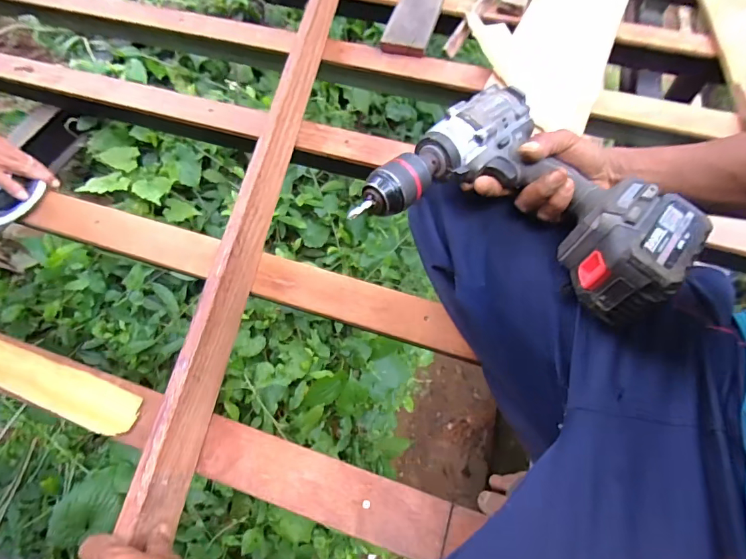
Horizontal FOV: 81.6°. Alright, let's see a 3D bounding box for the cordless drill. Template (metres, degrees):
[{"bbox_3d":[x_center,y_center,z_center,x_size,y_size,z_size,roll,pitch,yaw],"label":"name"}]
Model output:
[{"bbox_3d":[0.143,-0.049,0.404,0.213,0.106,0.242,-41,67,-21],"label":"cordless drill"}]

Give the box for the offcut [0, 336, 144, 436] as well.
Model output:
[{"bbox_3d":[-0.449,0.112,0.545,0.347,0.013,0.058,17,61,11],"label":"offcut"}]

